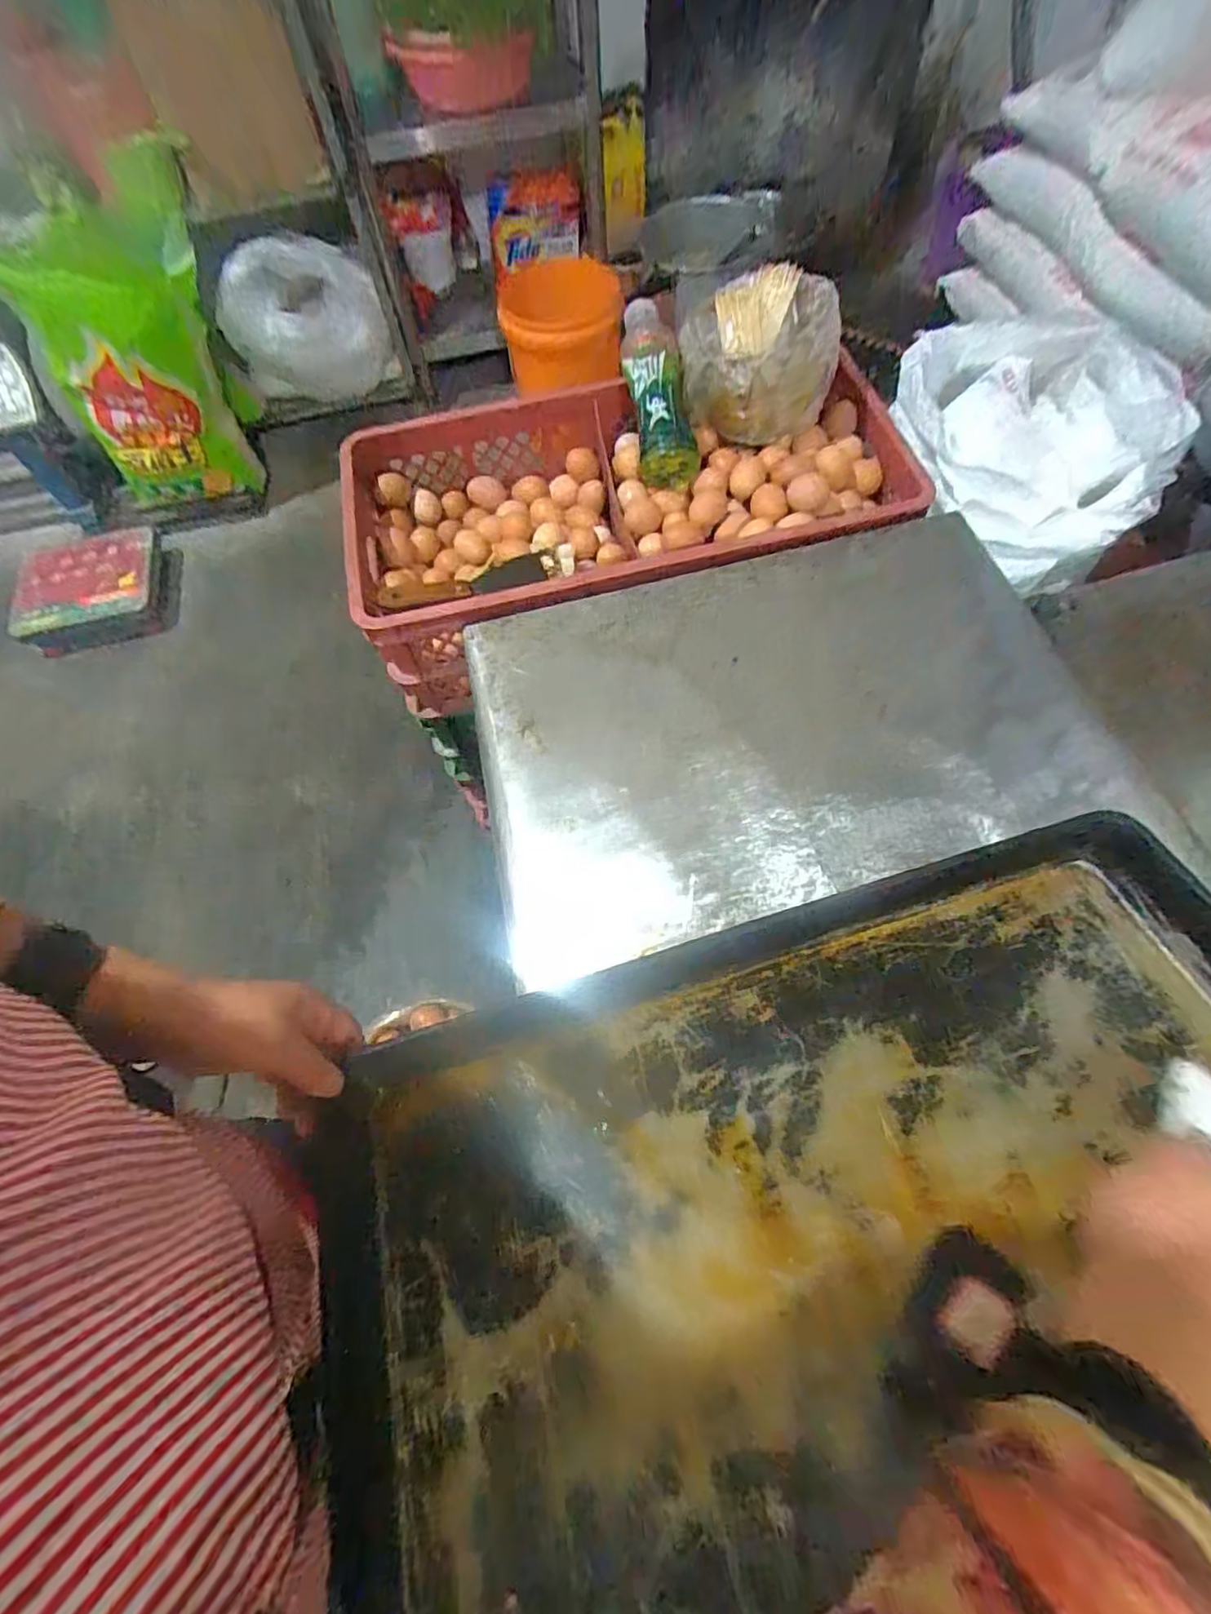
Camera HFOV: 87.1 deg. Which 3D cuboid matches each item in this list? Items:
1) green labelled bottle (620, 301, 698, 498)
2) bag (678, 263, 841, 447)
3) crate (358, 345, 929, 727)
[{"bbox_3d":[0.062,-0.522,0.796,0.071,0.067,0.247,-11,85,-4],"label":"green labelled bottle"},{"bbox_3d":[0.181,-0.557,0.789,0.183,0.107,0.183,-6,61,-1],"label":"bag"},{"bbox_3d":[0.042,-0.379,0.838,0.701,0.162,0.378,-15,64,-3],"label":"crate"}]

